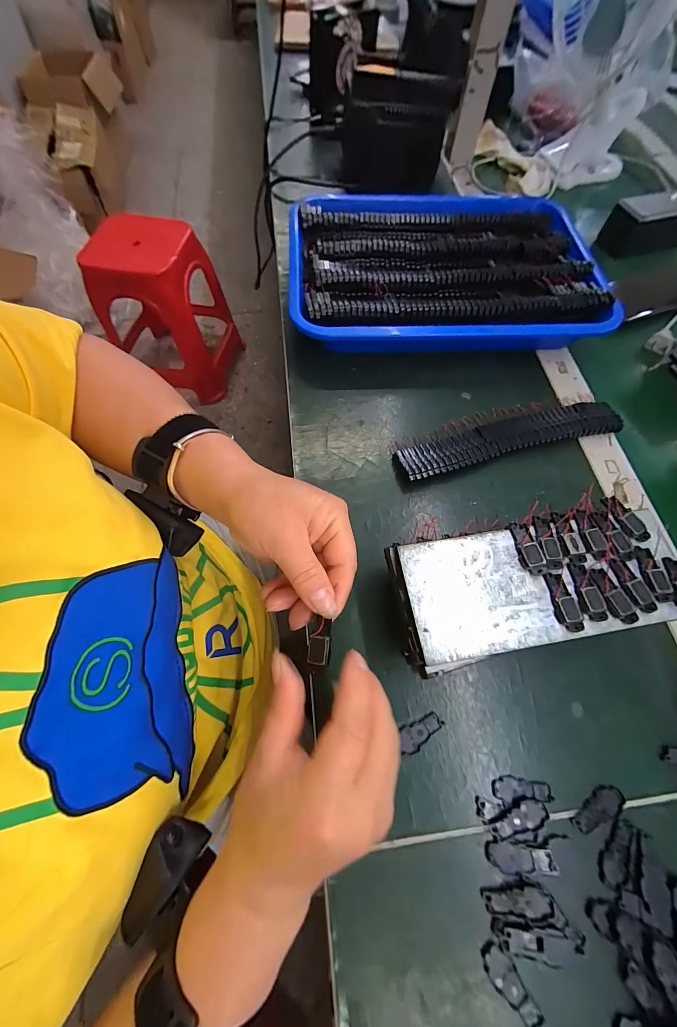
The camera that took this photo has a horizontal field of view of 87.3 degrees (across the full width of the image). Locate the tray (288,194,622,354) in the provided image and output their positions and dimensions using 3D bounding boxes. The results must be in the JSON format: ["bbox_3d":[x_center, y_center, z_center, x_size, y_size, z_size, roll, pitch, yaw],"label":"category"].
[{"bbox_3d":[0.117,-0.295,0.431,0.341,0.052,0.256,-2,66,-3],"label":"tray"}]

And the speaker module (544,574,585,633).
[{"bbox_3d":[0.151,0.059,0.237,0.014,0.005,0.037,-4,66,-3],"label":"speaker module"}]

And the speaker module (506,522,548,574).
[{"bbox_3d":[0.134,0.024,0.252,0.014,0.006,0.039,-9,66,-5],"label":"speaker module"}]

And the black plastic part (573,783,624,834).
[{"bbox_3d":[0.176,0.199,0.238,0.040,0.004,0.018,-24,69,-13],"label":"black plastic part"}]

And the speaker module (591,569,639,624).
[{"bbox_3d":[0.185,0.055,0.239,0.016,0.004,0.038,-15,67,-8],"label":"speaker module"}]

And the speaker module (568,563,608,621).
[{"bbox_3d":[0.168,0.053,0.240,0.015,0.005,0.038,-7,66,-4],"label":"speaker module"}]

